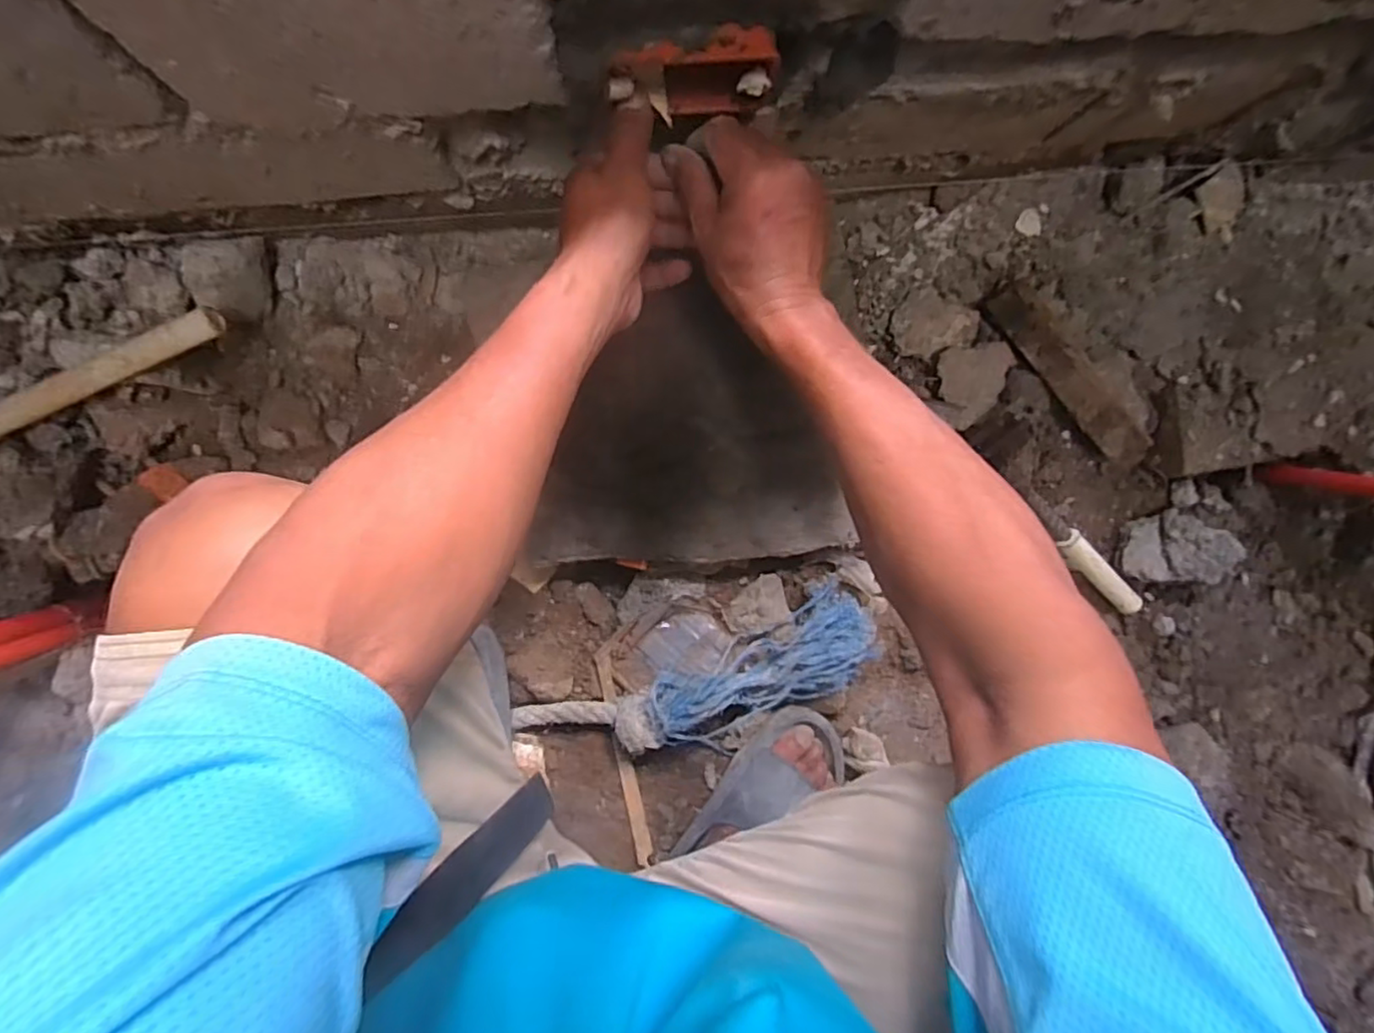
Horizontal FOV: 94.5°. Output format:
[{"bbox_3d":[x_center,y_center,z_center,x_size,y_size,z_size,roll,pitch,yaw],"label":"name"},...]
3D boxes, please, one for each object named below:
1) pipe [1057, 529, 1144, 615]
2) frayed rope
[{"bbox_3d":[0.474,0.066,0.725,0.123,0.022,0.028,41,91,-10],"label":"pipe"},{"bbox_3d":[0.016,0.185,0.673,0.394,0.054,0.114,-19,99,-4],"label":"frayed rope"}]

